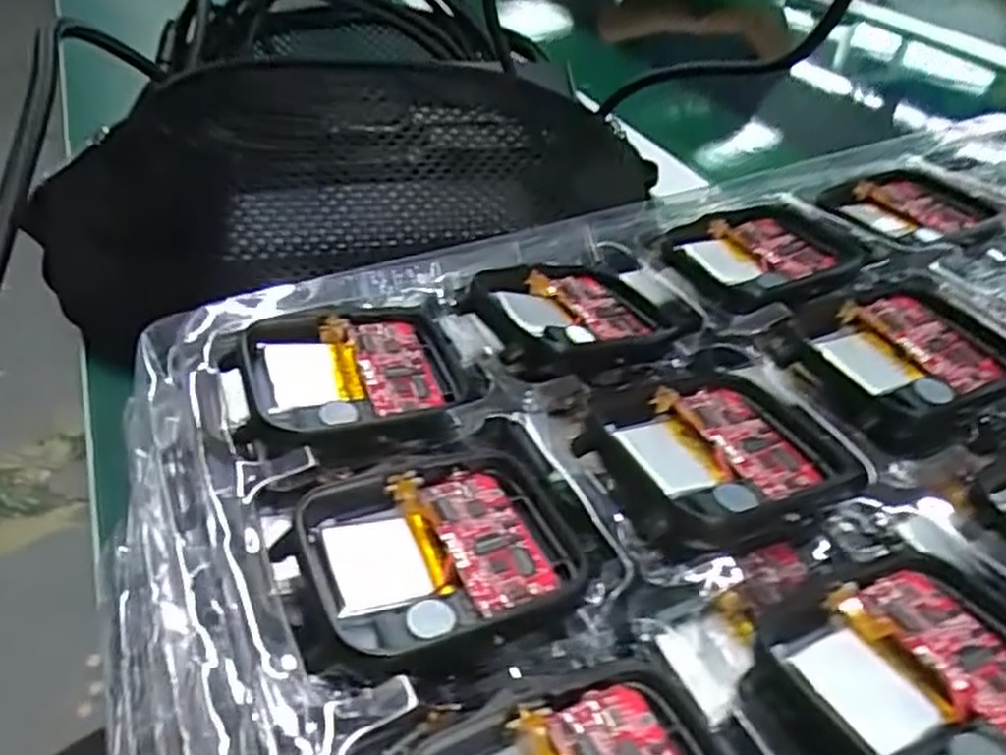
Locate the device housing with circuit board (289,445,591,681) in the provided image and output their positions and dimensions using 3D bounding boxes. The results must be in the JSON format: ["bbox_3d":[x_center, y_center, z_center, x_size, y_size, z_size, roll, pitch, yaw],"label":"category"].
[{"bbox_3d":[-0.011,0.028,0.127,0.046,0.008,0.038,-14,43,-19],"label":"device housing with circuit board"}]

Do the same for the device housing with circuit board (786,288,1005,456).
[{"bbox_3d":[0.089,-0.004,0.171,0.047,0.009,0.037,-17,44,-23],"label":"device housing with circuit board"}]

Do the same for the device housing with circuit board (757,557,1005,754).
[{"bbox_3d":[0.063,0.044,0.114,0.043,0.007,0.036,-13,43,-19],"label":"device housing with circuit board"}]

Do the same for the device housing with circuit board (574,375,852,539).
[{"bbox_3d":[0.041,0.014,0.148,0.046,0.007,0.036,-19,45,-25],"label":"device housing with circuit board"}]

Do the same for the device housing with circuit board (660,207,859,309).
[{"bbox_3d":[0.070,-0.033,0.203,0.050,0.008,0.037,-15,43,-21],"label":"device housing with circuit board"}]

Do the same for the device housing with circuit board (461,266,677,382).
[{"bbox_3d":[0.015,-0.016,0.181,0.045,0.011,0.039,-19,45,-24],"label":"device housing with circuit board"}]

